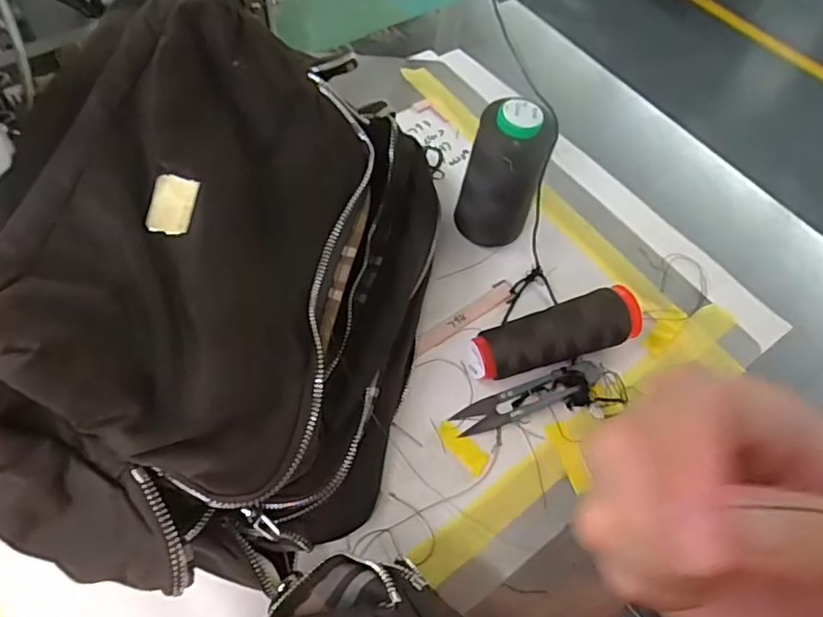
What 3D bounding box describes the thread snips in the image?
[{"bbox_3d":[0.079,0.060,0.382,0.102,0.012,0.027,-14,61,-11],"label":"thread snips"}]

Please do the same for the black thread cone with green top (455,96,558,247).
[{"bbox_3d":[0.065,-0.092,0.410,0.053,0.111,0.043,23,61,10],"label":"black thread cone with green top"}]

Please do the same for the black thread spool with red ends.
[{"bbox_3d":[0.096,0.021,0.391,0.112,0.041,0.038,-16,61,-12],"label":"black thread spool with red ends"}]

